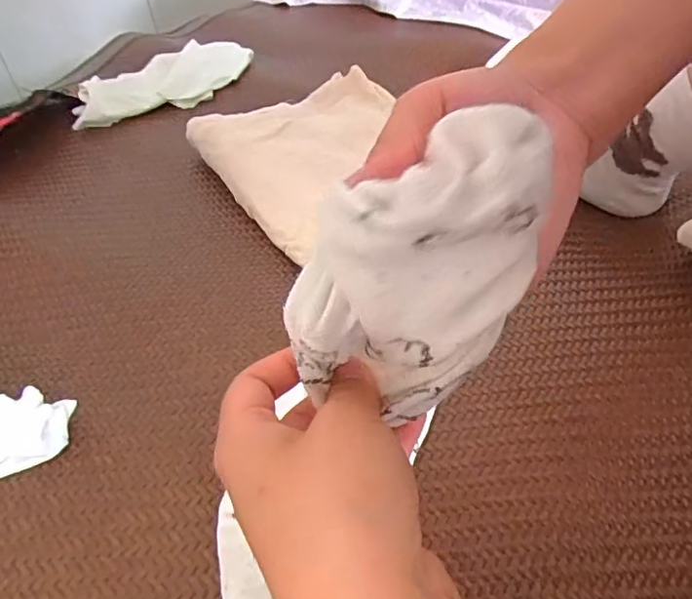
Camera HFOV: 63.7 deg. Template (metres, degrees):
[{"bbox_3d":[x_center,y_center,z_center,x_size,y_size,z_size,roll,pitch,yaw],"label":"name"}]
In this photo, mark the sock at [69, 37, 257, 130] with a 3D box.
[{"bbox_3d":[-0.208,-0.253,0.641,0.208,0.034,0.111,-17,45,-14],"label":"sock"}]

